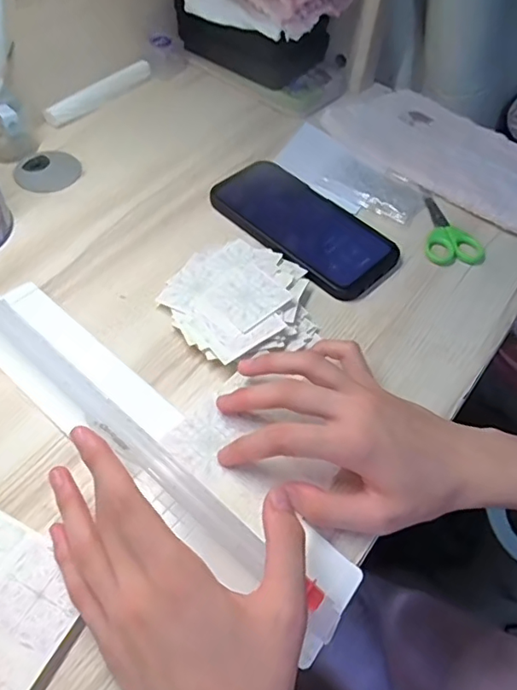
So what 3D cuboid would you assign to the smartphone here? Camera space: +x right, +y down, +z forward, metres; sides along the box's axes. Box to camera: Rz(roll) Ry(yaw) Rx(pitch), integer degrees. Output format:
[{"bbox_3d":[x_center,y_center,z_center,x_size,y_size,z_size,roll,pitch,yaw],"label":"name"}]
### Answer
[{"bbox_3d":[0.042,-0.104,0.474,0.084,0.015,0.167,-37,65,-26],"label":"smartphone"}]

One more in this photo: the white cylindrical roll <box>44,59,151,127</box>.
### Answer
[{"bbox_3d":[-0.169,-0.267,0.581,0.017,0.021,0.130,37,60,20],"label":"white cylindrical roll"}]

